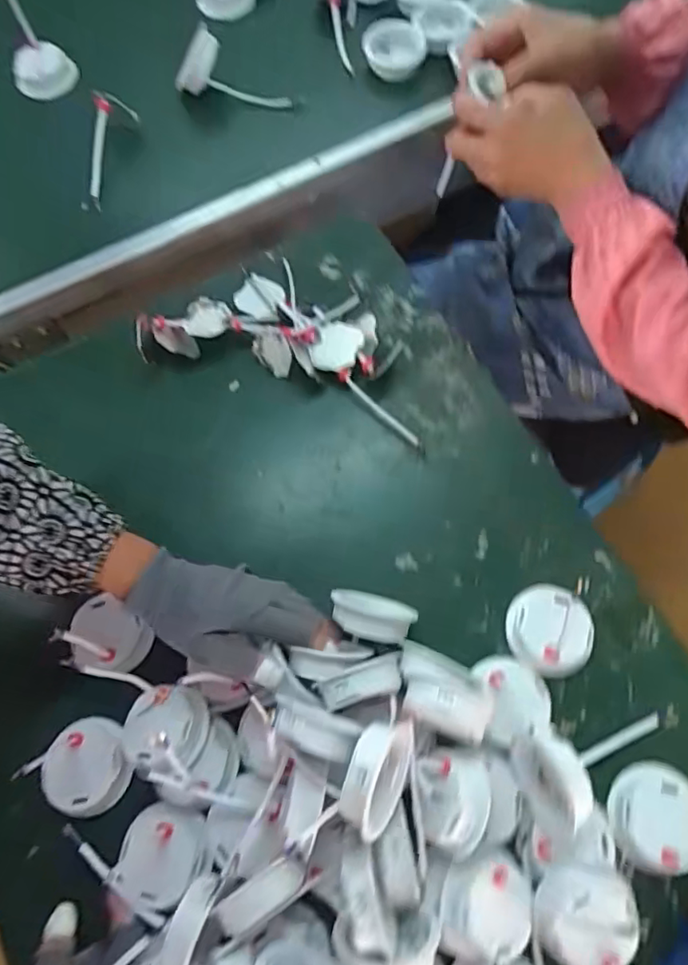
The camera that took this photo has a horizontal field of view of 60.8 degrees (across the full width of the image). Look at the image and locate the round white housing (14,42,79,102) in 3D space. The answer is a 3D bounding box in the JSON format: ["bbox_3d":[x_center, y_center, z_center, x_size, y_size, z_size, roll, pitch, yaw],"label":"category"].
[{"bbox_3d":[-0.370,-0.505,0.726,0.072,0.034,0.059,-3,73,1],"label":"round white housing"}]

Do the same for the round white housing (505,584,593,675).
[{"bbox_3d":[0.174,0.123,0.495,0.067,0.024,0.068,-1,73,2],"label":"round white housing"}]

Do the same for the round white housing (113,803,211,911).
[{"bbox_3d":[-0.141,0.287,0.450,0.064,0.022,0.065,-1,73,2],"label":"round white housing"}]

